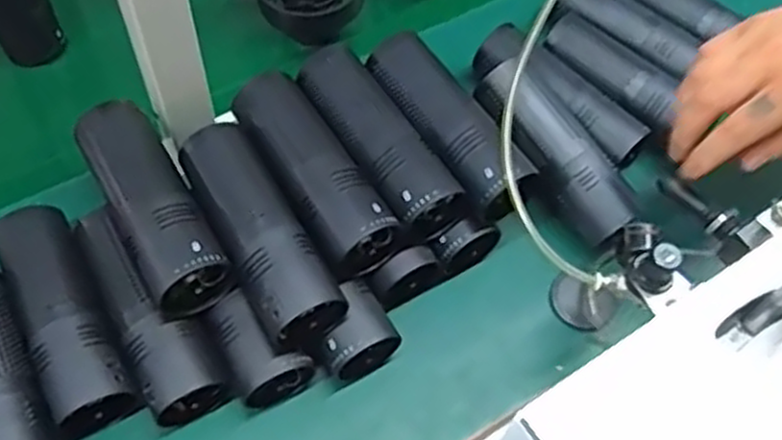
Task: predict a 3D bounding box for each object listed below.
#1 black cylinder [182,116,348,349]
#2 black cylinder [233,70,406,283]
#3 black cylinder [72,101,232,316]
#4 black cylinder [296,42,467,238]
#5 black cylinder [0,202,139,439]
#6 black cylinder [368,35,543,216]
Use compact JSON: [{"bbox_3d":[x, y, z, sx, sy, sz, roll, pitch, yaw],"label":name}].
[{"bbox_3d":[-0.090,0.009,0.527,0.058,0.051,0.154,-27,65,-18],"label":"black cylinder"},{"bbox_3d":[-0.061,-0.036,0.557,0.051,0.048,0.158,-29,66,-19],"label":"black cylinder"},{"bbox_3d":[-0.168,-0.010,0.536,0.053,0.055,0.153,-27,65,-19],"label":"black cylinder"},{"bbox_3d":[-0.013,-0.059,0.575,0.062,0.049,0.166,-30,66,-20],"label":"black cylinder"},{"bbox_3d":[-0.233,0.070,0.545,0.056,0.057,0.167,-25,65,-18],"label":"black cylinder"},{"bbox_3d":[0.040,-0.073,0.582,0.053,0.050,0.170,-26,65,-18],"label":"black cylinder"}]

